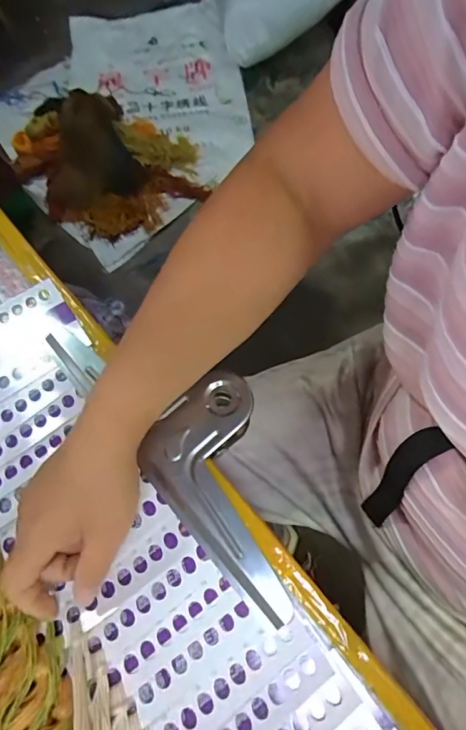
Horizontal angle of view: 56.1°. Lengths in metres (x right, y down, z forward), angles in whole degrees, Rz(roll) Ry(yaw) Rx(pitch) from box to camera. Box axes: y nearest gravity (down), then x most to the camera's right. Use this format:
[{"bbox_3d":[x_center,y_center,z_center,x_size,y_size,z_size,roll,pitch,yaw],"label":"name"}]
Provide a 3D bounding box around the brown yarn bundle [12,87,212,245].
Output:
[{"bbox_3d":[-0.342,-0.579,1.197,0.434,0.107,0.501,-31,71,-11],"label":"brown yarn bundle"}]

